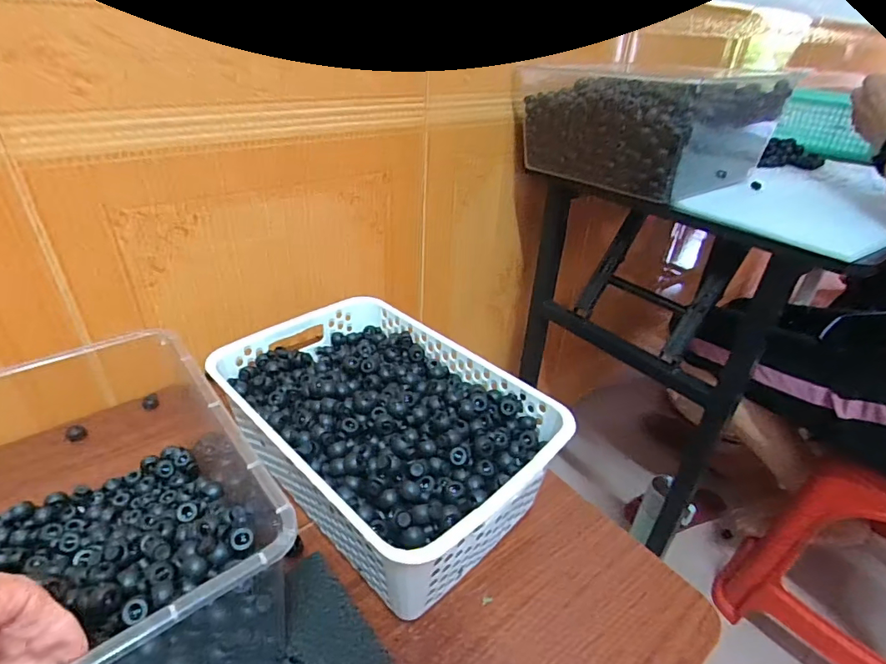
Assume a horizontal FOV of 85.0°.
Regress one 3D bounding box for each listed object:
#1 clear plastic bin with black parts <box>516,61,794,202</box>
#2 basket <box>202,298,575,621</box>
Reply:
[{"bbox_3d":[0.291,-0.299,0.716,0.243,0.131,0.269,-18,40,-31],"label":"clear plastic bin with black parts"},{"bbox_3d":[-0.063,0.097,0.468,0.307,0.114,0.204,31,41,34],"label":"basket"}]

